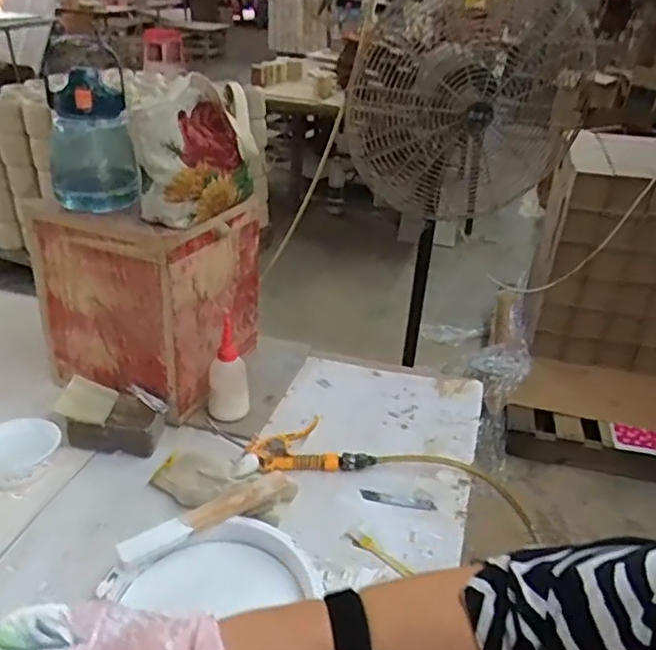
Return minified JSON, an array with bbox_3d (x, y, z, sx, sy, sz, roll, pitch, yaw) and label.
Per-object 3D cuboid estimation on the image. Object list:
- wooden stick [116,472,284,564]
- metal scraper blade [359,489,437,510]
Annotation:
[{"bbox_3d":[-0.133,0.211,0.698,0.199,0.019,0.025,-18,37,-31],"label":"wooden stick"},{"bbox_3d":[0.096,0.242,0.861,0.104,0.004,0.016,7,37,14],"label":"metal scraper blade"}]

